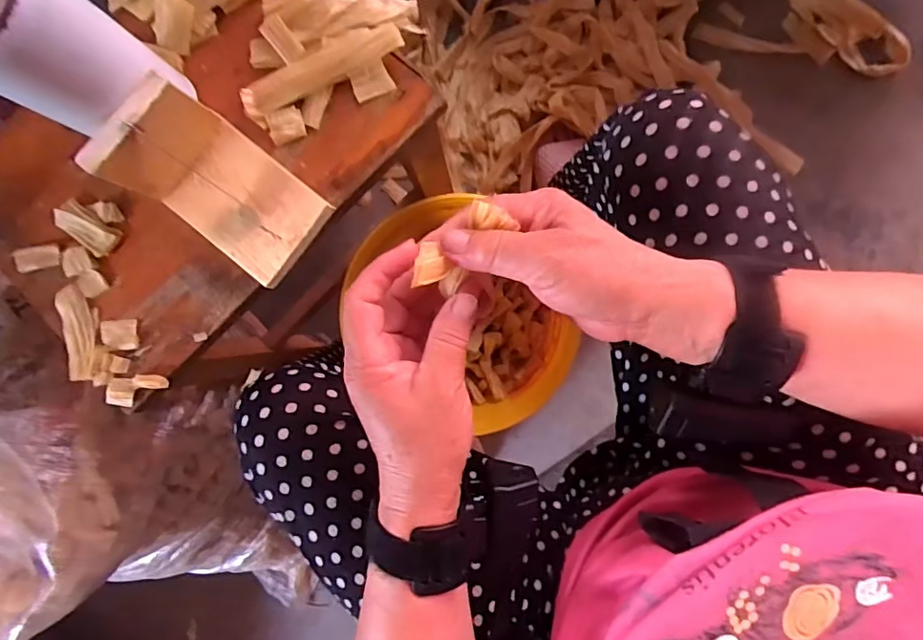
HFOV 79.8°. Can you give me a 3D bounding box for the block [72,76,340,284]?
[{"bbox_3d":[-0.169,-0.092,0.378,0.127,0.073,0.076,39,93,5],"label":"block"}]

